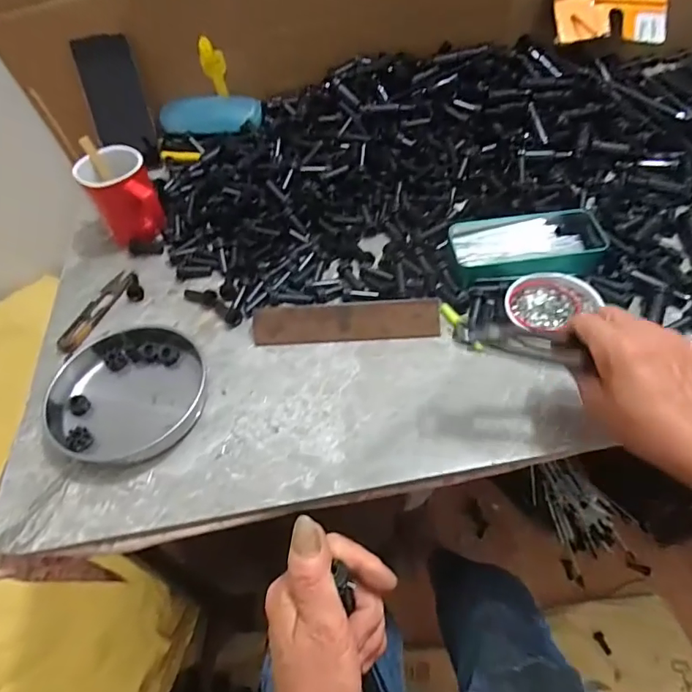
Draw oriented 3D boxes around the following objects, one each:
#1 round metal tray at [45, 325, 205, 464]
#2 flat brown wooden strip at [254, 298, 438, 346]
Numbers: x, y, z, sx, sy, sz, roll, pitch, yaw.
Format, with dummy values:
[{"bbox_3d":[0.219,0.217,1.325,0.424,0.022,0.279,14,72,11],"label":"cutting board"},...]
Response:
[{"bbox_3d":[-0.201,0.036,0.451,0.132,0.018,0.140,-3,52,4],"label":"round metal tray"},{"bbox_3d":[0.001,-0.023,0.472,0.178,0.037,0.008,-3,16,0],"label":"flat brown wooden strip"}]

